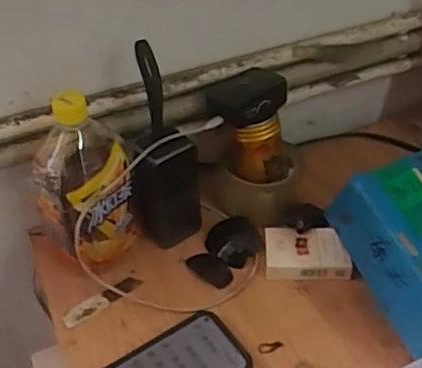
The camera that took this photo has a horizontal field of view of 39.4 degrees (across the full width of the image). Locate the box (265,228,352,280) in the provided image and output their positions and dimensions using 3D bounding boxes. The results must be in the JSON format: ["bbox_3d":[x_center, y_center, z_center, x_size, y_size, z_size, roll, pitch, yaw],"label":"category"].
[{"bbox_3d":[0.102,0.073,0.633,0.086,0.028,0.059,-1,43,3],"label":"box"}]

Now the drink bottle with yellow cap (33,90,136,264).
[{"bbox_3d":[-0.127,0.002,0.593,0.092,0.201,0.098,-15,44,-13],"label":"drink bottle with yellow cap"}]

